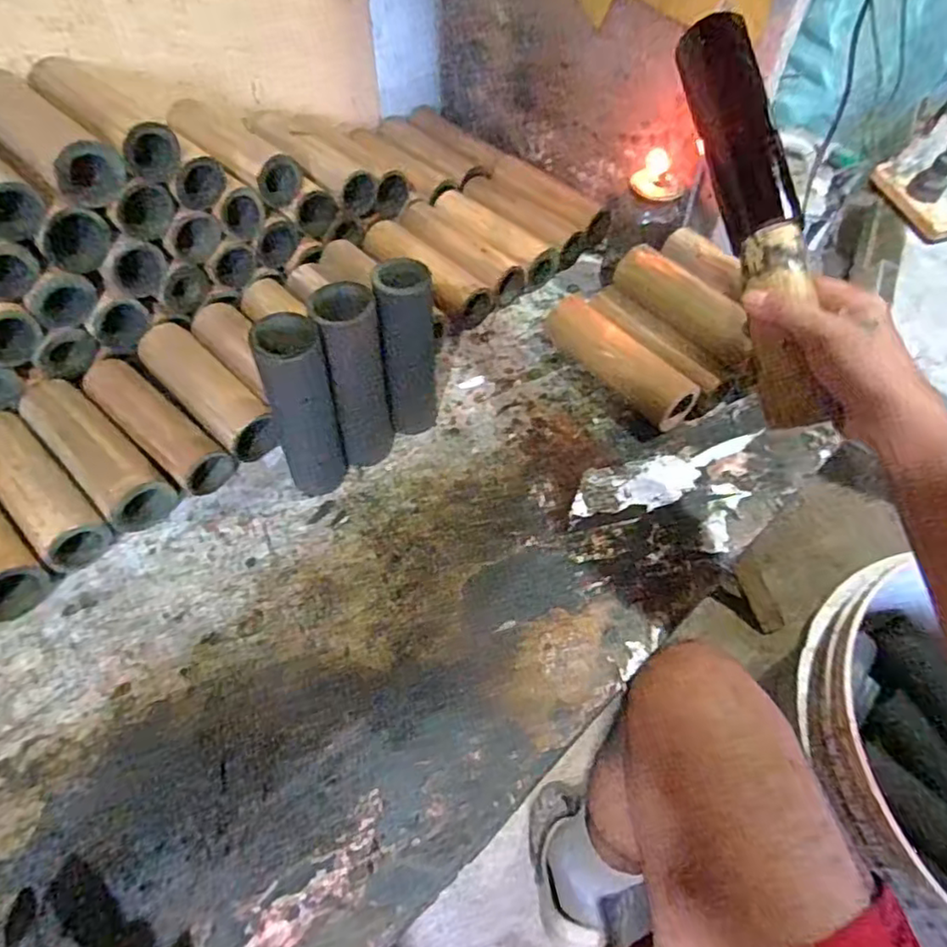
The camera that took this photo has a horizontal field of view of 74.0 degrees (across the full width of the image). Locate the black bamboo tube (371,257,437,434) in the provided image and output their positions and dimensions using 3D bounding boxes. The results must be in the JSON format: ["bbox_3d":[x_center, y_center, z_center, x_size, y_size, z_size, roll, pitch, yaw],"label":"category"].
[{"bbox_3d":[-0.060,-0.110,0.585,0.052,0.179,0.045,-3,51,-2],"label":"black bamboo tube"}]

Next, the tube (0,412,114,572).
[{"bbox_3d":[-0.391,0.014,0.563,0.174,0.050,0.056,39,60,25],"label":"tube"}]

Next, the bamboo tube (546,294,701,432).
[{"bbox_3d":[0.159,-0.112,0.674,0.044,0.057,0.167,-31,59,-23],"label":"bamboo tube"}]

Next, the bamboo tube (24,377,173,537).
[{"bbox_3d":[-0.351,-0.019,0.585,0.179,0.056,0.060,38,60,25],"label":"bamboo tube"}]

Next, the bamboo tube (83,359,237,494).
[{"bbox_3d":[-0.309,-0.045,0.608,0.178,0.045,0.056,32,57,21],"label":"bamboo tube"}]

